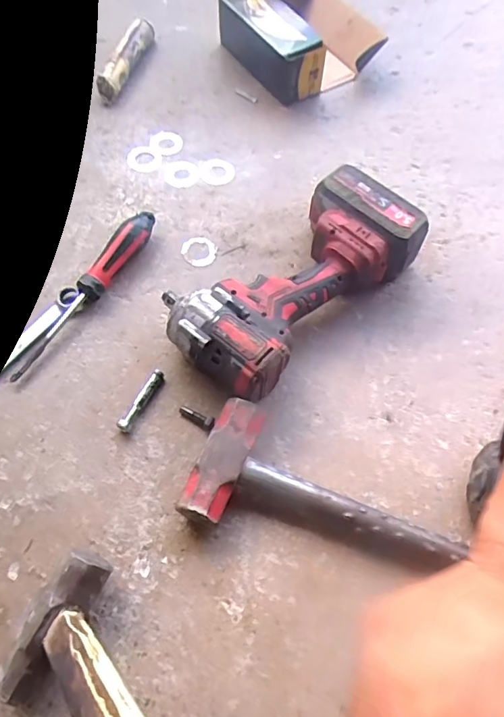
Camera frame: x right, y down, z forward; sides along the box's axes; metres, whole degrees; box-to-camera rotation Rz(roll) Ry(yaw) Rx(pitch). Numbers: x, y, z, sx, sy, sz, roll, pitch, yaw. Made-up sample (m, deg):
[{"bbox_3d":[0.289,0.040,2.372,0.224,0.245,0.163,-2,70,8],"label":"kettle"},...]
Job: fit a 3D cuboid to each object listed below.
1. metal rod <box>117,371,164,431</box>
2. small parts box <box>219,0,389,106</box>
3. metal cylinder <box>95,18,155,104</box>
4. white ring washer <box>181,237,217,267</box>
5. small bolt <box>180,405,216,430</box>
[{"bbox_3d":[-0.106,0.040,0.480,0.012,0.013,0.067,26,66,11],"label":"metal rod"},{"bbox_3d":[0.065,-0.459,0.695,0.176,0.078,0.176,-39,70,-19],"label":"small parts box"},{"bbox_3d":[-0.173,-0.414,0.690,0.025,0.035,0.149,15,64,6],"label":"metal cylinder"},{"bbox_3d":[-0.060,-0.123,0.570,0.039,0.004,0.038,1,63,-1],"label":"white ring washer"},{"bbox_3d":[-0.052,0.055,0.474,0.036,0.010,0.011,25,65,11],"label":"small bolt"}]

